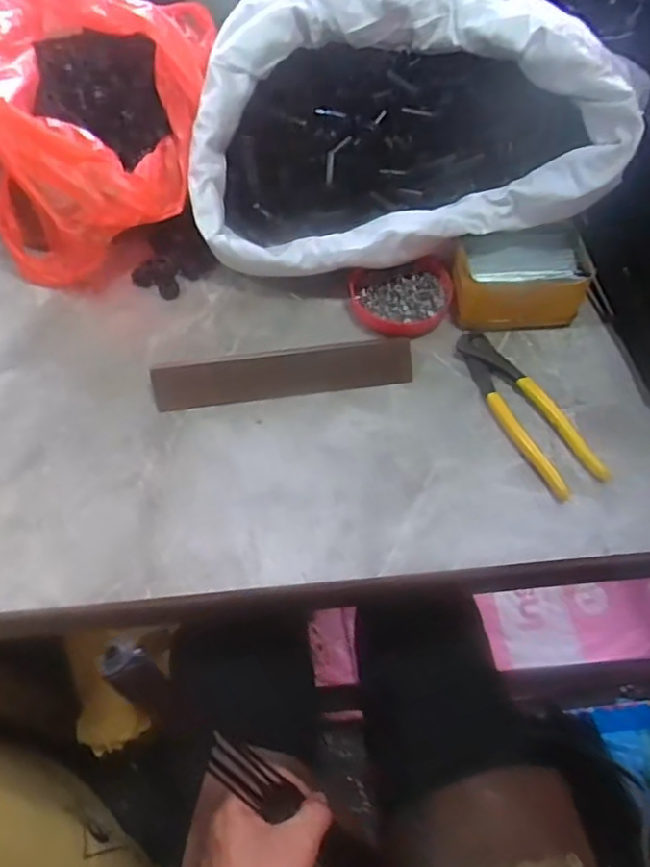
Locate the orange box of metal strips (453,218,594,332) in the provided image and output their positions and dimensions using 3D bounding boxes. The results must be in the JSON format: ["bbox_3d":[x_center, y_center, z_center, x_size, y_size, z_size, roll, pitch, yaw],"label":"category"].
[{"bbox_3d":[0.173,-0.136,0.588,0.113,0.062,0.075,-7,60,-5],"label":"orange box of metal strips"}]

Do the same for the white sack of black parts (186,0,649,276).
[{"bbox_3d":[0.048,-0.267,0.596,0.343,0.162,0.252,-11,60,-8],"label":"white sack of black parts"}]

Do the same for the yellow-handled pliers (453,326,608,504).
[{"bbox_3d":[0.162,-0.022,0.535,0.049,0.013,0.165,-26,63,-15],"label":"yellow-handled pliers"}]

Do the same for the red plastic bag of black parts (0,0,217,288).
[{"bbox_3d":[-0.224,-0.301,0.629,0.215,0.132,0.312,11,60,5],"label":"red plastic bag of black parts"}]

